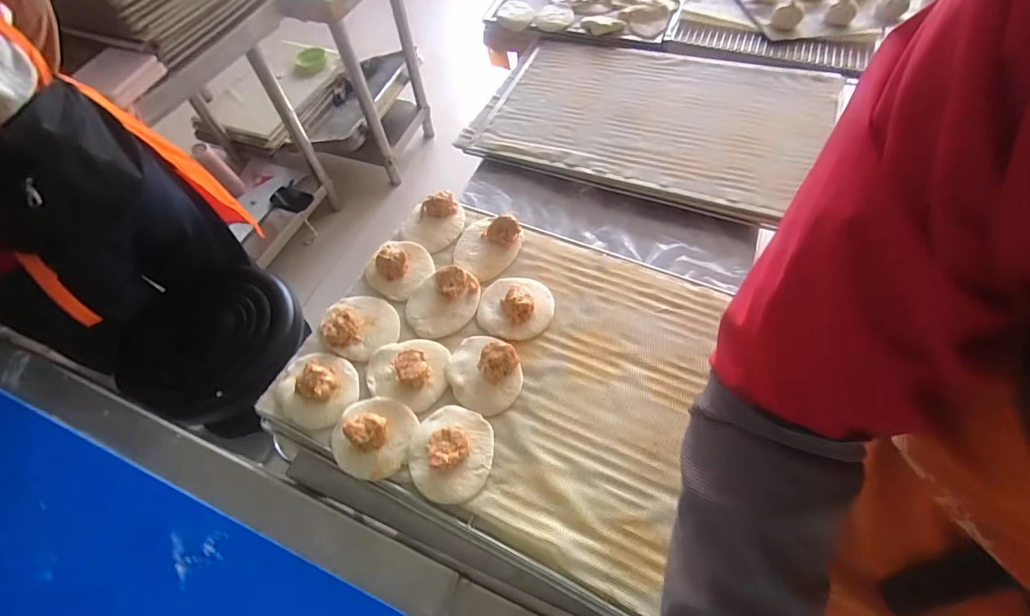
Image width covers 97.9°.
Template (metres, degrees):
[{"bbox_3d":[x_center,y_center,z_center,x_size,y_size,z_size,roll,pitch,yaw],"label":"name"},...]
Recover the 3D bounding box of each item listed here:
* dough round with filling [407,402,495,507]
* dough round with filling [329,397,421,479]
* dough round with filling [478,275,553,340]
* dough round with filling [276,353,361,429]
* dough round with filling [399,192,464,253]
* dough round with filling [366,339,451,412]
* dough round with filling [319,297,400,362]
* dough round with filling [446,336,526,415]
[{"bbox_3d":[-0.071,0.152,0.481,0.090,0.027,0.100,-1,58,3],"label":"dough round with filling"},{"bbox_3d":[-0.159,0.139,0.495,0.088,0.031,0.086,-2,58,3],"label":"dough round with filling"},{"bbox_3d":[0.001,-0.009,0.579,0.094,0.032,0.091,-2,58,3],"label":"dough round with filling"},{"bbox_3d":[-0.239,0.093,0.533,0.095,0.030,0.089,-2,58,3],"label":"dough round with filling"},{"bbox_3d":[-0.122,-0.131,0.660,0.083,0.030,0.085,-2,58,3],"label":"dough round with filling"},{"bbox_3d":[-0.128,0.070,0.538,0.100,0.024,0.084,16,61,13],"label":"dough round with filling"},{"bbox_3d":[-0.203,0.017,0.578,0.087,0.025,0.100,-38,64,-18],"label":"dough round with filling"},{"bbox_3d":[-0.038,0.073,0.529,0.082,0.029,0.097,-39,64,-19],"label":"dough round with filling"}]

